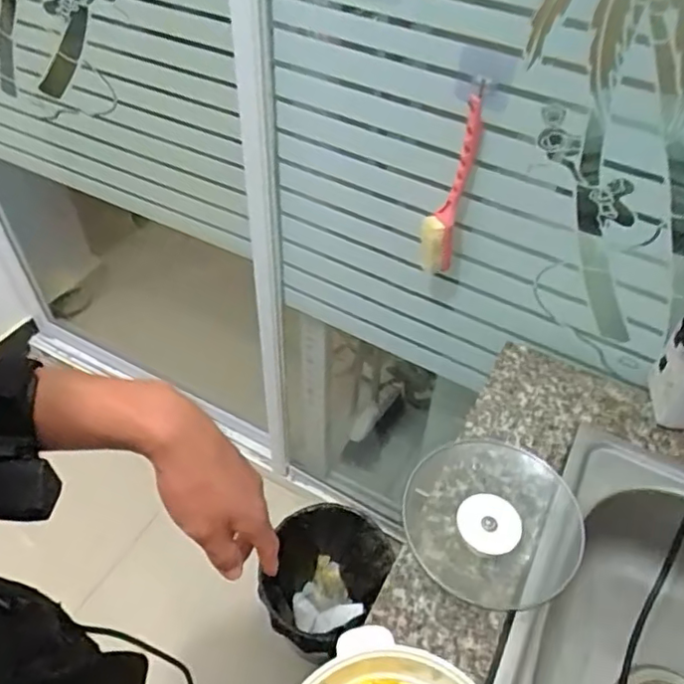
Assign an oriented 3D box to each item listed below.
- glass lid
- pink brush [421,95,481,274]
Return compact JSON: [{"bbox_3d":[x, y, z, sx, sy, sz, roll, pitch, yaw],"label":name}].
[{"bbox_3d":[0.143,0.167,0.574,0.159,0.029,0.157,1,48,-1],"label":"glass lid"},{"bbox_3d":[0.123,-0.171,0.701,0.044,0.230,0.025,9,48,6],"label":"pink brush"}]

